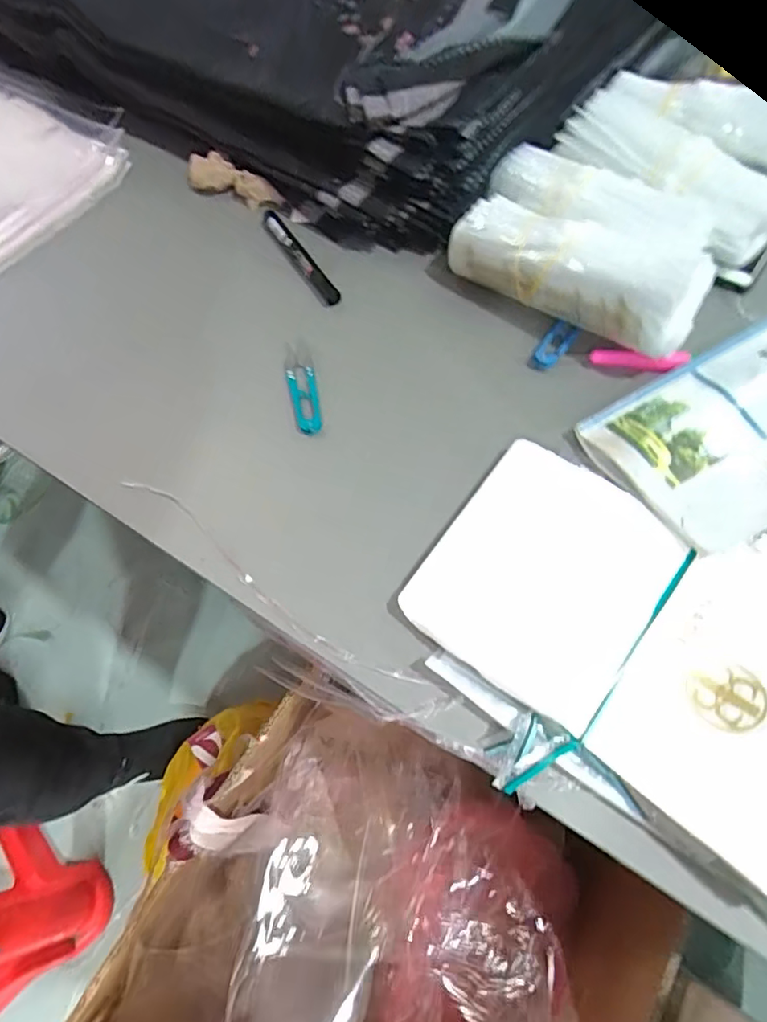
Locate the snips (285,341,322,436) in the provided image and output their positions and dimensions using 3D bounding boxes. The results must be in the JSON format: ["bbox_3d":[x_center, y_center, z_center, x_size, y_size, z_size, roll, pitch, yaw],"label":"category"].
[{"bbox_3d":[-0.072,-0.112,0.484,0.025,0.012,0.105,-15,66,-4],"label":"snips"}]

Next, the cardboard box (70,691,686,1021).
[{"bbox_3d":[-0.026,0.426,0.486,0.365,0.256,0.414,29,70,15],"label":"cardboard box"}]

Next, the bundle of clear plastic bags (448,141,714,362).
[{"bbox_3d":[0.179,-0.236,0.477,0.220,0.091,0.128,34,72,17],"label":"bundle of clear plastic bags"}]

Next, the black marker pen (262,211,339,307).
[{"bbox_3d":[-0.084,-0.255,0.545,0.017,0.018,0.136,-32,68,-11],"label":"black marker pen"}]

